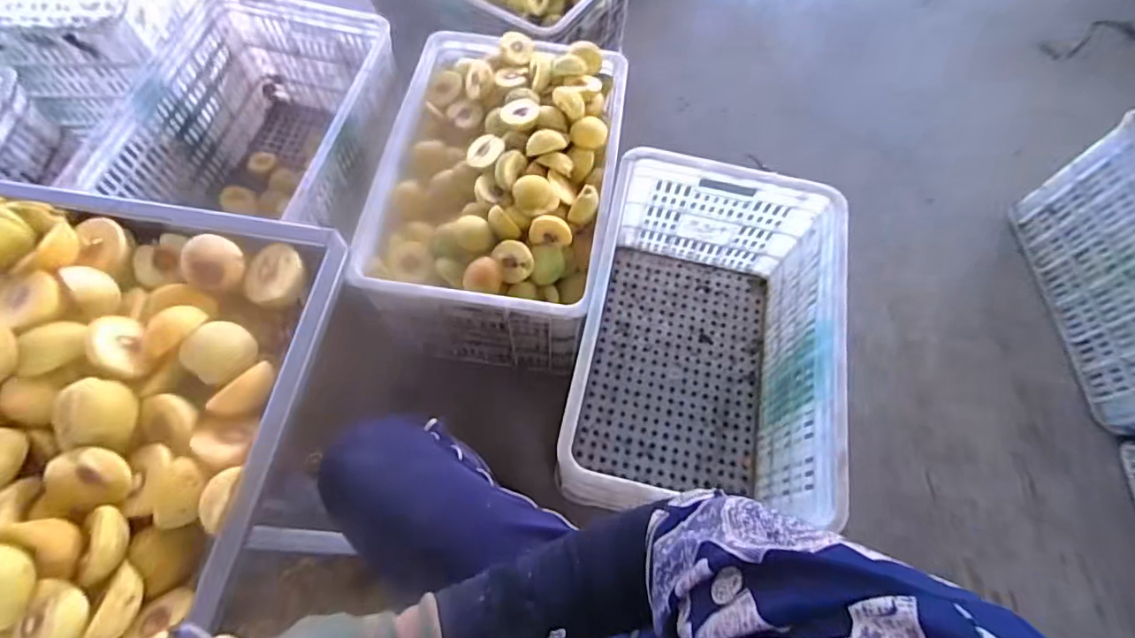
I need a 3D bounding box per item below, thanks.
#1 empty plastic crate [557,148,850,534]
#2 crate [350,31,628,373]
[{"bbox_3d":[0.205,0.046,0.877,0.355,0.287,0.522,12,68,2],"label":"empty plastic crate"},{"bbox_3d":[-0.113,-0.214,0.932,0.356,0.269,0.510,10,68,1],"label":"crate"}]

